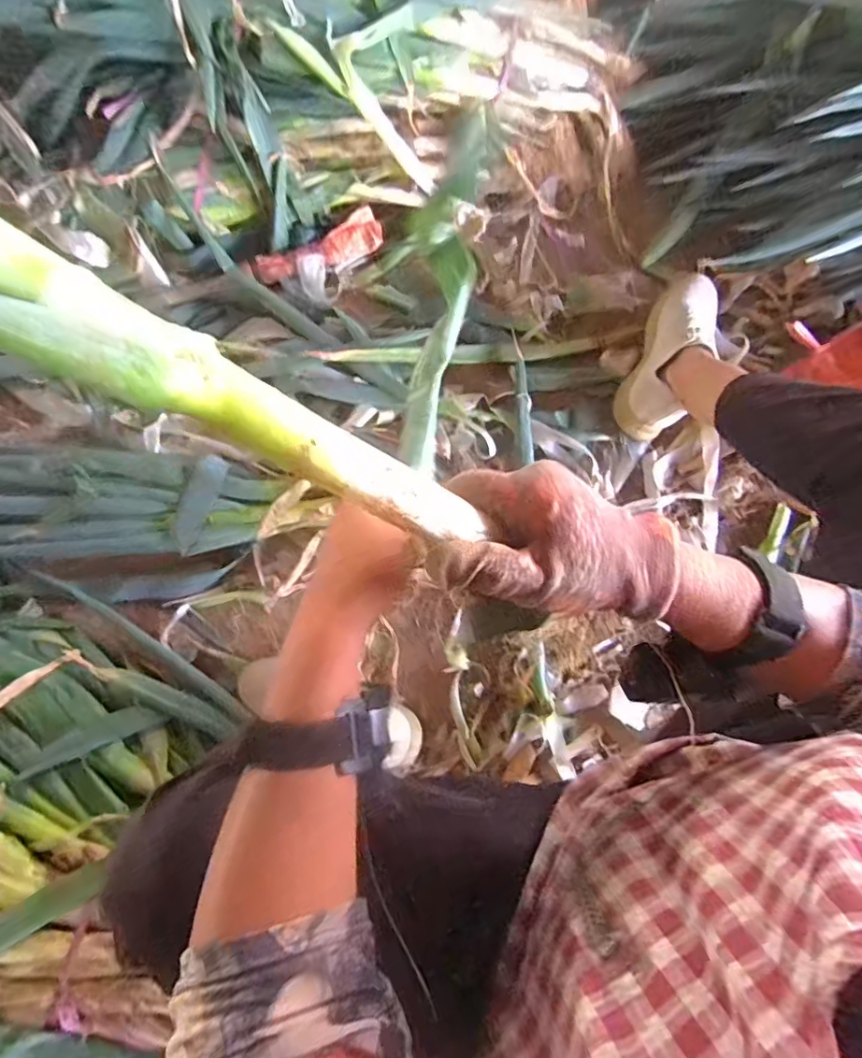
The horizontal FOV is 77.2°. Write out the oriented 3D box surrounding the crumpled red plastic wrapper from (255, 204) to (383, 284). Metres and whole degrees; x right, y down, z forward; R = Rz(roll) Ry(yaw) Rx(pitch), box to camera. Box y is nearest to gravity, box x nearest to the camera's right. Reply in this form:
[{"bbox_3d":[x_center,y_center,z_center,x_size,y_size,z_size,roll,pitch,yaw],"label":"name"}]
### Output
[{"bbox_3d":[-0.172,-0.431,0.838,0.210,0.032,0.069,-31,80,-4],"label":"crumpled red plastic wrapper"}]

